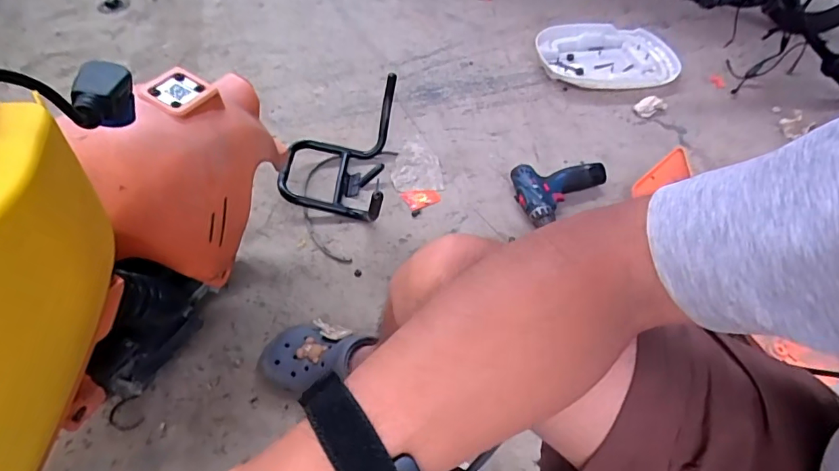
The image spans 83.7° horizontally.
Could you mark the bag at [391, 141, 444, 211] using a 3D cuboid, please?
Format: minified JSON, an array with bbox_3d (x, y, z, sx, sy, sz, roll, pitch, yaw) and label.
[{"bbox_3d":[-0.005,-0.134,0.969,0.101,0.012,0.194,-2,51,-5],"label":"bag"}]

